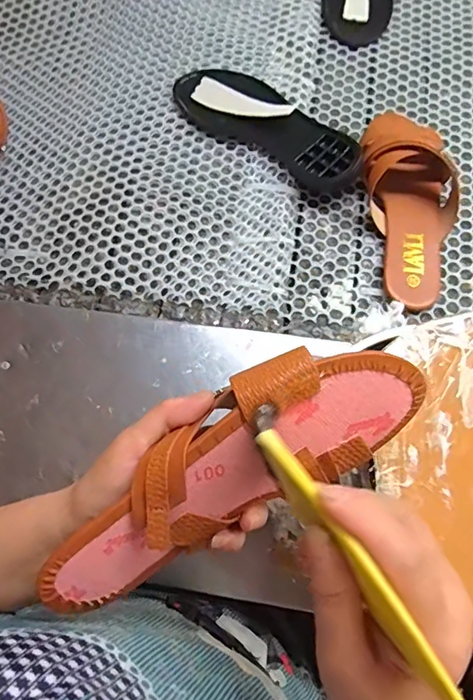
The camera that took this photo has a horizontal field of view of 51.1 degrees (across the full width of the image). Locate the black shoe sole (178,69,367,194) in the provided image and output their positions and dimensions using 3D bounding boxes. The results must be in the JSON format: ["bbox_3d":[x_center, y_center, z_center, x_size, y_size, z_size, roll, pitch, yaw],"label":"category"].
[{"bbox_3d":[0.039,-0.264,0.560,0.247,0.038,0.090,37,84,13],"label":"black shoe sole"}]

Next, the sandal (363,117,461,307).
[{"bbox_3d":[0.180,-0.157,0.511,0.100,0.060,0.228,6,78,8],"label":"sandal"}]

